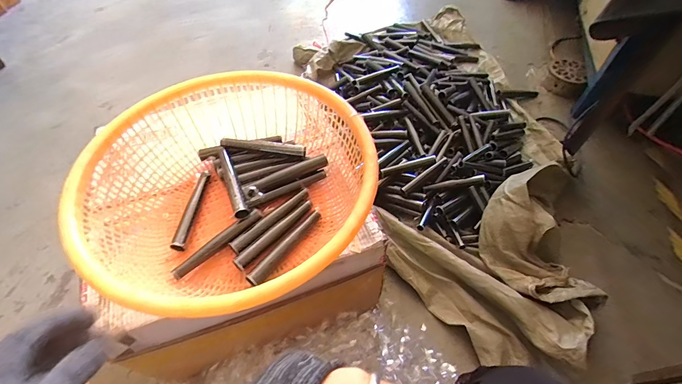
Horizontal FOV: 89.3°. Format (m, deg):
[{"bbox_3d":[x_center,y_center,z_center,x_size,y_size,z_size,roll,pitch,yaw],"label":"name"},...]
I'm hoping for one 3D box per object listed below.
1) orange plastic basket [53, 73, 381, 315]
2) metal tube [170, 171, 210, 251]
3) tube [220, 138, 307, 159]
[{"bbox_3d":[-0.154,-0.004,0.520,0.388,0.137,0.386,0,55,0],"label":"orange plastic basket"},{"bbox_3d":[-0.243,0.028,0.563,0.020,0.022,0.145,2,55,1],"label":"metal tube"},{"bbox_3d":[-0.134,-0.077,0.603,0.150,0.019,0.014,9,55,6],"label":"tube"}]

